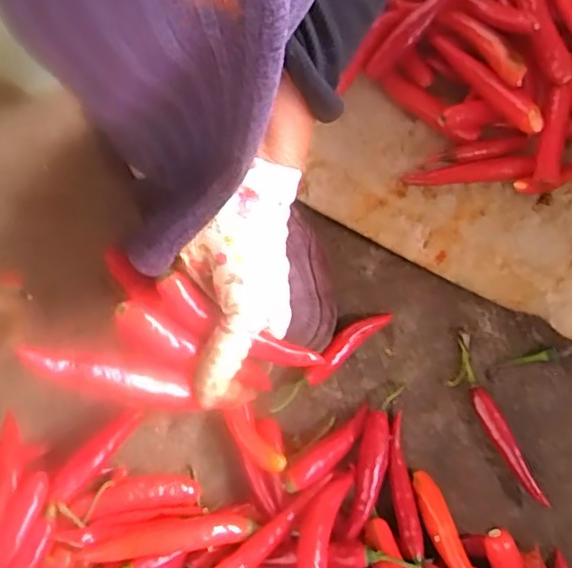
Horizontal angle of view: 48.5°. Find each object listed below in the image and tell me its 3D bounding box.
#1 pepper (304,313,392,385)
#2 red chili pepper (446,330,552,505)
[{"bbox_3d":[0.044,0.045,0.471,0.078,0.015,0.019,-41,82,-9],"label":"pepper"},{"bbox_3d":[0.148,0.100,0.464,0.025,0.018,0.128,-20,79,-5],"label":"red chili pepper"}]

